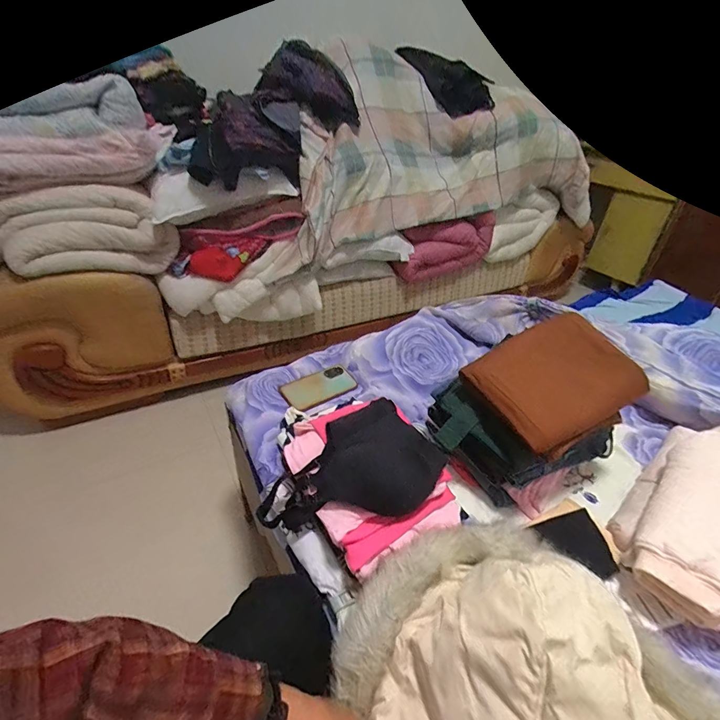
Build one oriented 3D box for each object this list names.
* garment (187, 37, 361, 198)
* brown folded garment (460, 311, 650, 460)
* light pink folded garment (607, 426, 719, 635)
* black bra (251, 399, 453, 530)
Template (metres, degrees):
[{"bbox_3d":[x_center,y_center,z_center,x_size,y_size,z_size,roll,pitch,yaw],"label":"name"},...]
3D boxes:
[{"bbox_3d":[-0.263,-0.756,1.235,0.238,0.241,0.624,24,63,26],"label":"garment"},{"bbox_3d":[0.298,0.028,0.581,0.209,0.027,0.178,-30,67,-6],"label":"brown folded garment"},{"bbox_3d":[0.487,0.213,0.537,0.305,0.153,0.161,-24,44,-35],"label":"light pink folded garment"},{"bbox_3d":[-0.016,0.181,0.577,0.254,0.127,0.162,-14,39,-25],"label":"black bra"}]

